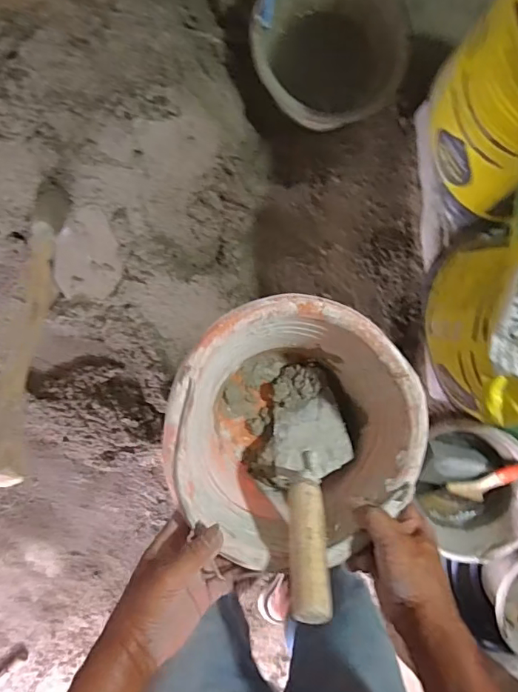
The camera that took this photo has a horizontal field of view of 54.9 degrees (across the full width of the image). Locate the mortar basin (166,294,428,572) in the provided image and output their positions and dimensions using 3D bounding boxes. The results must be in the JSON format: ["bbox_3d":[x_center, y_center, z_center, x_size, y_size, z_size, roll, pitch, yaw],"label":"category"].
[{"bbox_3d":[0.036,0.078,0.555,0.242,0.168,0.246,0,91,-1],"label":"mortar basin"}]

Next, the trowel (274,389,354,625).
[{"bbox_3d":[0.056,0.149,0.513,0.080,0.247,0.063,9,121,-2],"label":"trowel"}]

